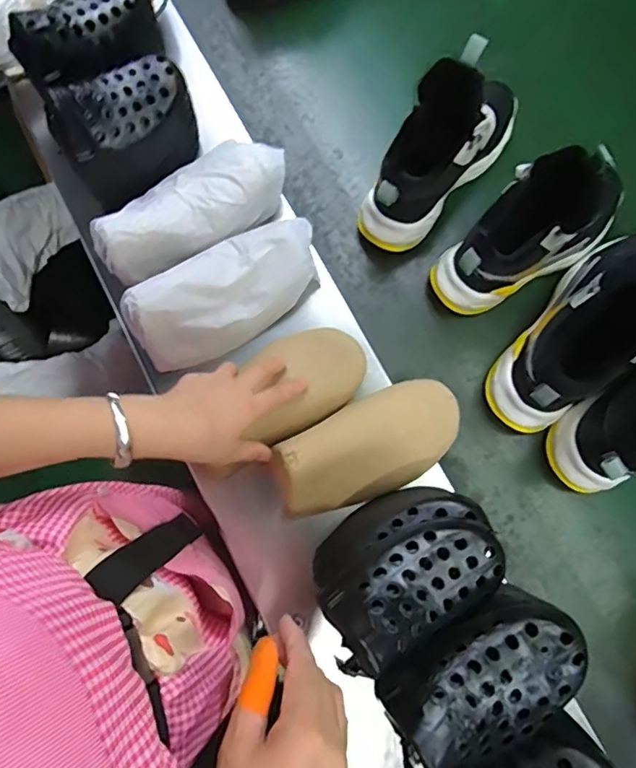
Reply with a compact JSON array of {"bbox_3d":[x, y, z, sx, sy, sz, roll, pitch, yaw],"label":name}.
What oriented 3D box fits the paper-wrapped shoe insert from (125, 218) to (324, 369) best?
[{"bbox_3d":[-0.095,-0.099,0.583,0.212,0.106,0.093,-33,79,-7],"label":"paper-wrapped shoe insert"}]

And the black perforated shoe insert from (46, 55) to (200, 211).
[{"bbox_3d":[-0.198,-0.270,0.578,0.071,0.112,0.150,44,81,9],"label":"black perforated shoe insert"}]

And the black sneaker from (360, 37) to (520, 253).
[{"bbox_3d":[0.140,-0.268,0.593,0.086,0.165,0.231,41,80,8],"label":"black sneaker"}]

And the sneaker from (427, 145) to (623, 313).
[{"bbox_3d":[0.236,-0.179,0.573,0.224,0.177,0.099,-28,79,-6],"label":"sneaker"}]

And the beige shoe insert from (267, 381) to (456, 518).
[{"bbox_3d":[0.049,0.061,0.532,0.203,0.073,0.102,-26,79,-5],"label":"beige shoe insert"}]

